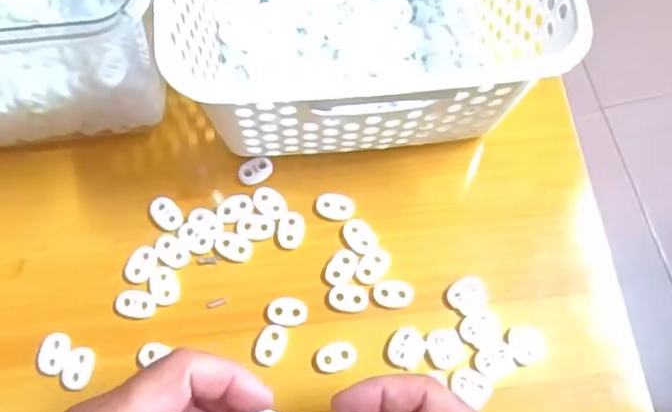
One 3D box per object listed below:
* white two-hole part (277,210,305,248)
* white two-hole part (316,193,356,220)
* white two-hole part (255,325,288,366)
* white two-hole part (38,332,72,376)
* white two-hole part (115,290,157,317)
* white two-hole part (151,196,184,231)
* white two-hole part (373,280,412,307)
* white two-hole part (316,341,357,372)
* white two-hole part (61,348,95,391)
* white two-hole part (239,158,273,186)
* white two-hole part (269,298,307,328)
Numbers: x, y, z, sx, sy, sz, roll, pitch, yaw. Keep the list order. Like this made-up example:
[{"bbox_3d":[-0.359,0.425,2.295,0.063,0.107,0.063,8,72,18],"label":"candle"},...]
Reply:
[{"bbox_3d":[-0.027,0.014,0.369,0.016,0.004,0.023,3,72,-1],"label":"white two-hole part"},{"bbox_3d":[0.000,0.000,0.374,0.023,0.004,0.017,3,72,-1],"label":"white two-hole part"},{"bbox_3d":[-0.037,0.080,0.346,0.016,0.004,0.023,27,74,6],"label":"white two-hole part"},{"bbox_3d":[-0.159,0.083,0.340,0.014,0.004,0.022,7,72,0],"label":"white two-hole part"},{"bbox_3d":[-0.116,0.057,0.351,0.022,0.004,0.015,4,72,-1],"label":"white two-hole part"},{"bbox_3d":[-0.104,0.005,0.369,0.015,0.004,0.023,-41,78,-13],"label":"white two-hole part"},{"bbox_3d":[0.034,0.052,0.356,0.022,0.004,0.016,3,72,-1],"label":"white two-hole part"},{"bbox_3d":[0.001,0.086,0.345,0.023,0.004,0.015,-15,74,-7],"label":"white two-hole part"},{"bbox_3d":[-0.145,0.091,0.340,0.015,0.004,0.023,11,73,1],"label":"white two-hole part"},{"bbox_3d":[-0.050,-0.022,0.380,0.022,0.004,0.014,-20,74,-8],"label":"white two-hole part"},{"bbox_3d":[-0.028,0.062,0.353,0.022,0.004,0.016,2,72,-1],"label":"white two-hole part"}]

